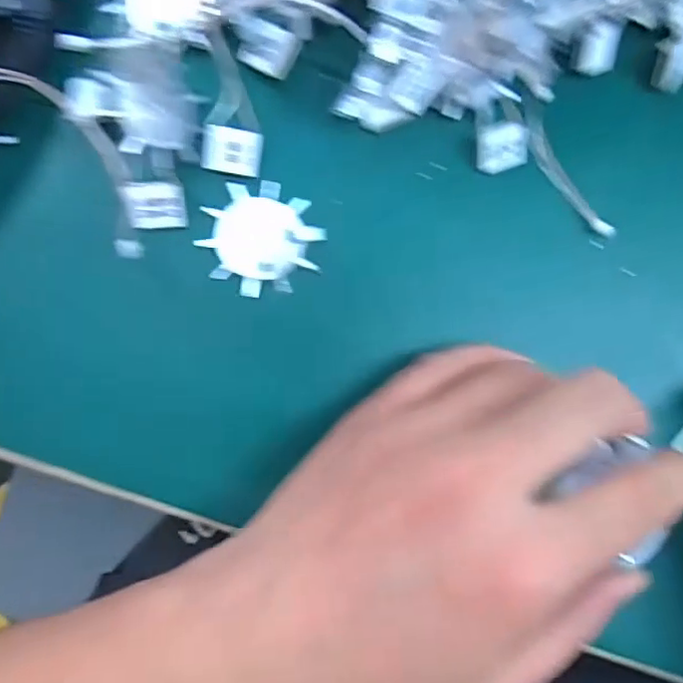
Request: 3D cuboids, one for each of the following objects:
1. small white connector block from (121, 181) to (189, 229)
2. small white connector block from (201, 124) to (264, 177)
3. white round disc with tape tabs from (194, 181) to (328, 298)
[{"bbox_3d":[-0.066,-0.048,0.216,0.020,0.007,0.015,-3,89,-7],"label":"small white connector block"},{"bbox_3d":[-0.039,-0.068,0.219,0.021,0.005,0.015,5,88,-7],"label":"small white connector block"},{"bbox_3d":[-0.028,-0.038,0.222,0.042,0.004,0.040,-8,89,-7],"label":"white round disc with tape tabs"}]

